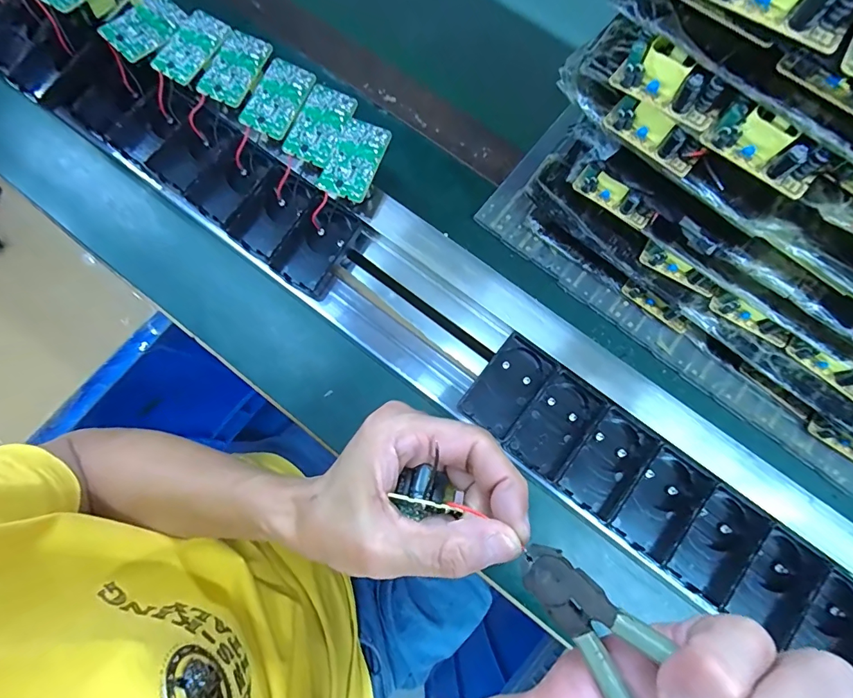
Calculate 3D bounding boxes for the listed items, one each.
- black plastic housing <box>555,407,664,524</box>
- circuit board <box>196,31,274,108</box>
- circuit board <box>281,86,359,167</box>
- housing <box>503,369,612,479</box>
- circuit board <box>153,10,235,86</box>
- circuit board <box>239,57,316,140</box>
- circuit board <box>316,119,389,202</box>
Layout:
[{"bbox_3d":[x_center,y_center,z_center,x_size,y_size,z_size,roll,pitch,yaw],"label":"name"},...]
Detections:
[{"bbox_3d":[0.129,0.082,0.296,0.042,0.016,0.068,38,80,8],"label":"black plastic housing"},{"bbox_3d":[-0.155,-0.227,0.340,0.040,0.006,0.060,25,79,5],"label":"circuit board"},{"bbox_3d":[-0.082,-0.176,0.328,0.038,0.004,0.062,25,79,5],"label":"circuit board"},{"bbox_3d":[0.096,0.056,0.305,0.045,0.014,0.070,39,81,8],"label":"housing"},{"bbox_3d":[-0.192,-0.245,0.342,0.037,0.011,0.063,36,80,7],"label":"circuit board"},{"bbox_3d":[-0.117,-0.199,0.334,0.037,0.004,0.063,27,83,-2],"label":"circuit board"},{"bbox_3d":[-0.056,-0.145,0.324,0.037,0.005,0.061,23,82,4],"label":"circuit board"}]

